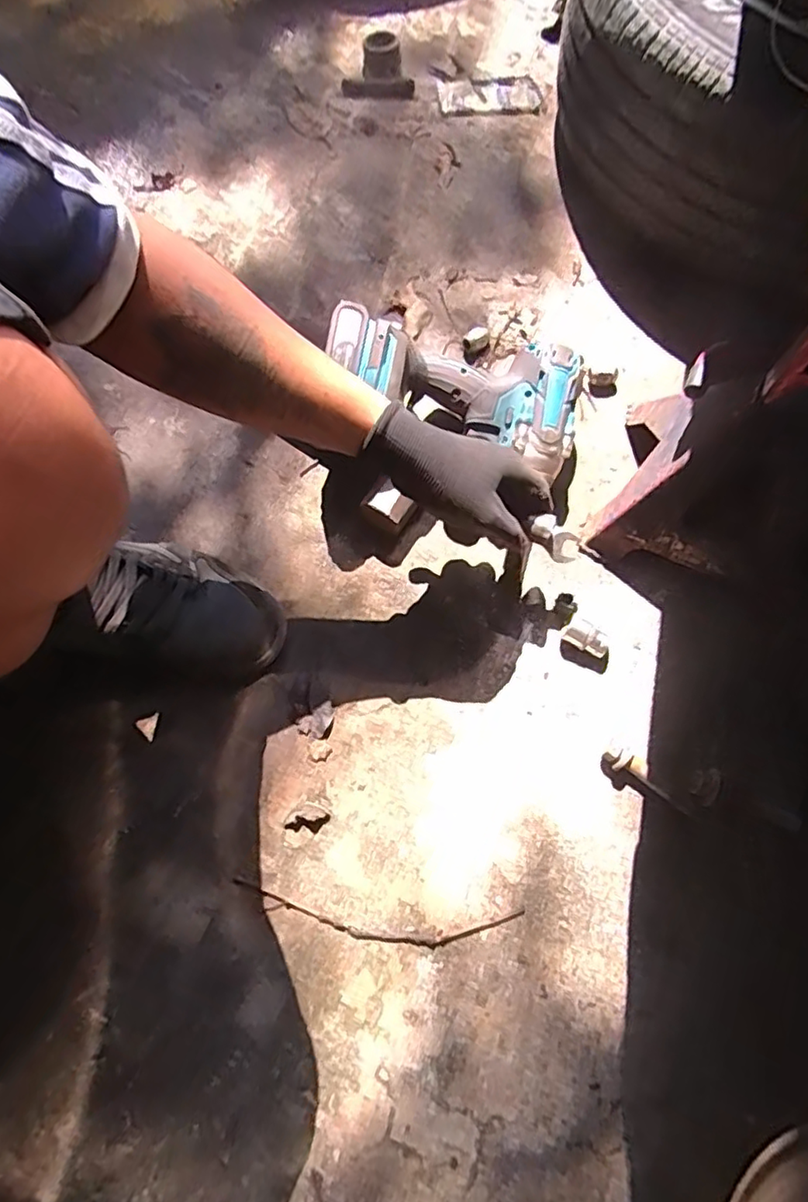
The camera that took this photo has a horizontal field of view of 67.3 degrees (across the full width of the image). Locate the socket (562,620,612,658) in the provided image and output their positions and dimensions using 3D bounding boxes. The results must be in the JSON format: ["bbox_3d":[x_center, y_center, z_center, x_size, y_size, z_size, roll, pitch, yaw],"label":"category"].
[{"bbox_3d":[0.163,0.033,0.535,0.040,0.021,0.021,22,72,9],"label":"socket"}]

